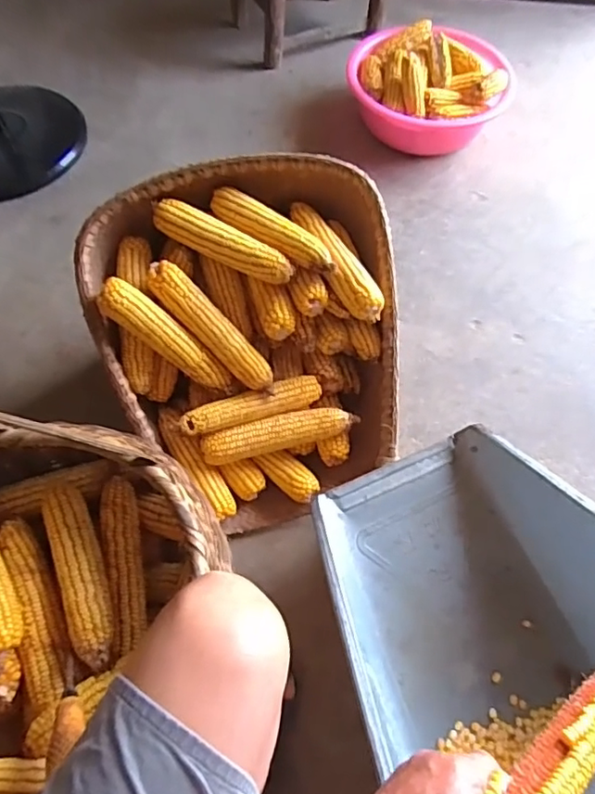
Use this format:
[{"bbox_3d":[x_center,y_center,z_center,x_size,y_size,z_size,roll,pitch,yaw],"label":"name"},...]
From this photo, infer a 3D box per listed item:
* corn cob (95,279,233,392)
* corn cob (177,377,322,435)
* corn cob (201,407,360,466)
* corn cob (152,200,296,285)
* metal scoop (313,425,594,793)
[{"bbox_3d":[-0.183,-0.083,0.787,0.218,0.041,0.052,40,61,-23],"label":"corn cob"},{"bbox_3d":[-0.067,0.014,0.828,0.214,0.046,0.047,-17,63,-8],"label":"corn cob"},{"bbox_3d":[-0.025,0.053,0.826,0.231,0.039,0.050,-13,62,-6],"label":"corn cob"},{"bbox_3d":[-0.105,-0.221,0.785,0.215,0.043,0.049,25,65,13],"label":"corn cob"},{"bbox_3d":[0.231,0.265,0.684,0.400,0.240,0.442,-24,65,-15],"label":"metal scoop"}]

